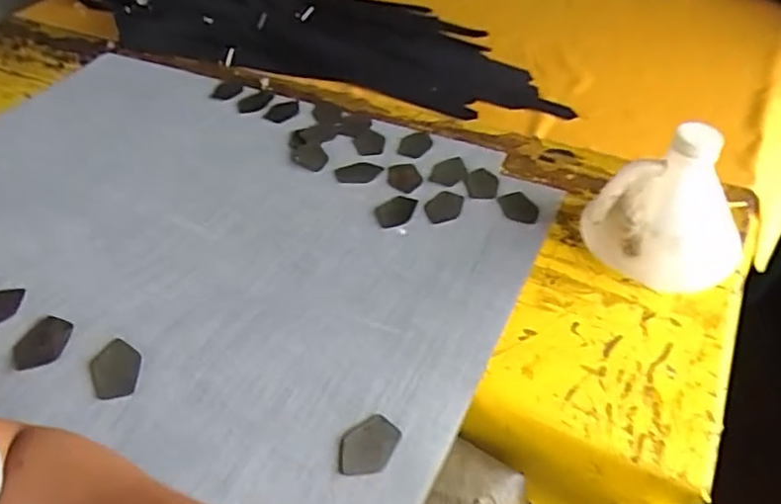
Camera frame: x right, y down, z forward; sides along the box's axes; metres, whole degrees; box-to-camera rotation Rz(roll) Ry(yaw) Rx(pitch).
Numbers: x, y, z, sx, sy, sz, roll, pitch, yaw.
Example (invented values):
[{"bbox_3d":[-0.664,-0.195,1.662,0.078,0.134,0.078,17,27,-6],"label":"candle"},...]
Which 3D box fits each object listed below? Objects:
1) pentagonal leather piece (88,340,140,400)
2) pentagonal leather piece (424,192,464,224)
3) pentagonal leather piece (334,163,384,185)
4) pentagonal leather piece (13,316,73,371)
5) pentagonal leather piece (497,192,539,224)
[{"bbox_3d":[-0.232,0.100,0.532,0.039,0.005,0.053,-21,50,-18],"label":"pentagonal leather piece"},{"bbox_3d":[0.060,-0.050,0.712,0.038,0.004,0.053,11,48,11],"label":"pentagonal leather piece"},{"bbox_3d":[-0.038,-0.094,0.762,0.056,0.009,0.041,-4,47,-3],"label":"pentagonal leather piece"},{"bbox_3d":[-0.300,0.079,0.542,0.043,0.004,0.051,6,51,15],"label":"pentagonal leather piece"},{"bbox_3d":[0.145,-0.051,0.711,0.038,0.004,0.054,-10,47,-7],"label":"pentagonal leather piece"}]

